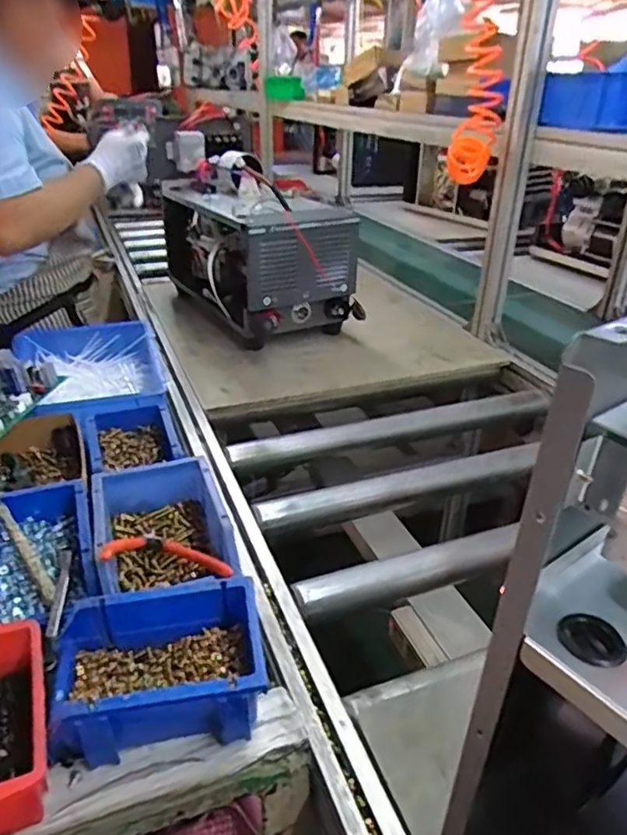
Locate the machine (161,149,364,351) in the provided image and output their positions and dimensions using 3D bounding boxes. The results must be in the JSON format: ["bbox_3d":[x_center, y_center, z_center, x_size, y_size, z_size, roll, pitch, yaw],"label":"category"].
[{"bbox_3d":[-0.130,-0.354,1.267,0.236,0.304,0.451,-17,34,-29],"label":"machine"}]

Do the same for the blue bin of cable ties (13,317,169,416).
[{"bbox_3d":[-0.327,-0.064,0.917,0.210,0.065,0.302,-11,32,-21],"label":"blue bin of cable ties"}]

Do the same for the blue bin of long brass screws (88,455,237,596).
[{"bbox_3d":[-0.148,0.124,0.597,0.126,0.071,0.191,-9,31,-16],"label":"blue bin of long brass screws"}]

